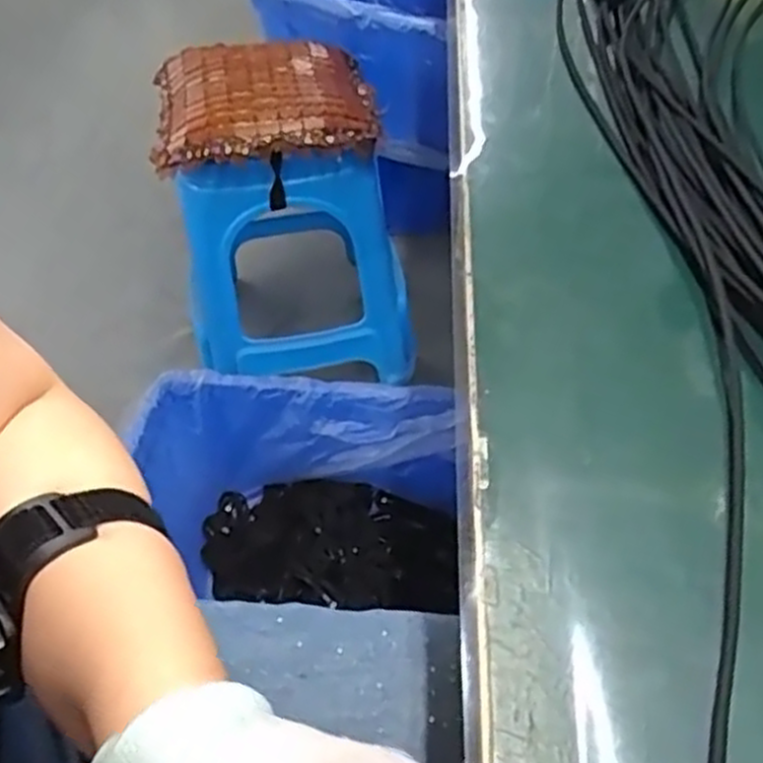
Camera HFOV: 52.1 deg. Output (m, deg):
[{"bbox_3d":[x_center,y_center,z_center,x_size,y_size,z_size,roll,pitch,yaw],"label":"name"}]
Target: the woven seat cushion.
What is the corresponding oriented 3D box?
[{"bbox_3d":[-0.163,-0.388,1.073,0.297,0.065,0.240,-10,48,-4],"label":"woven seat cushion"}]

